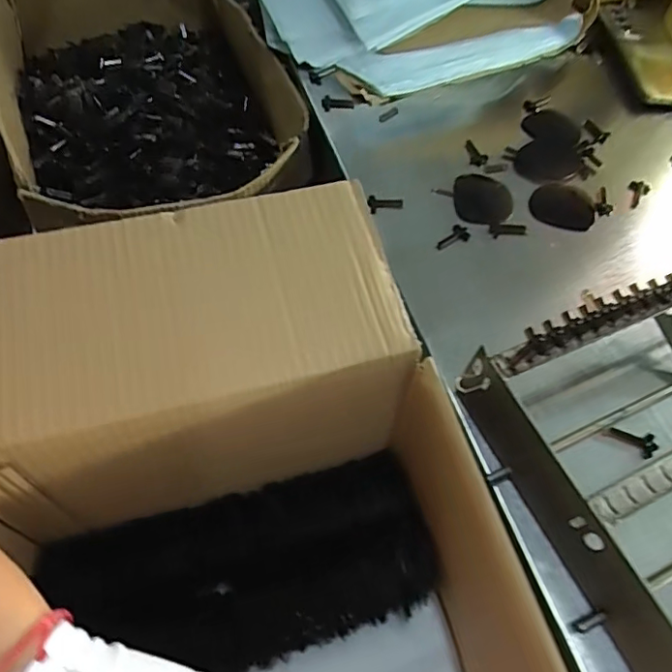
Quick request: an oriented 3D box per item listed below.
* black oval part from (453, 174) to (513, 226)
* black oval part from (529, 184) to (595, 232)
[{"bbox_3d":[0.122,-0.113,0.454,0.049,0.011,0.047,19,59,8],"label":"black oval part"},{"bbox_3d":[0.191,-0.111,0.463,0.052,0.007,0.049,8,58,1],"label":"black oval part"}]

